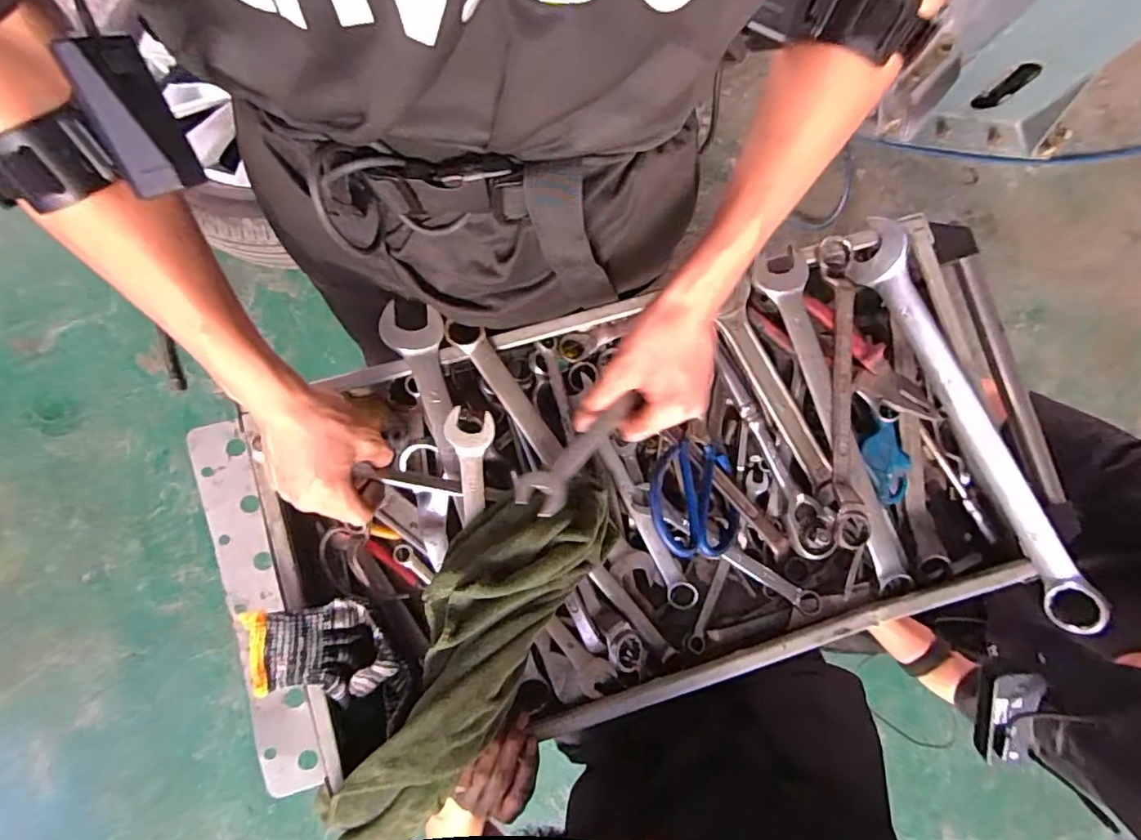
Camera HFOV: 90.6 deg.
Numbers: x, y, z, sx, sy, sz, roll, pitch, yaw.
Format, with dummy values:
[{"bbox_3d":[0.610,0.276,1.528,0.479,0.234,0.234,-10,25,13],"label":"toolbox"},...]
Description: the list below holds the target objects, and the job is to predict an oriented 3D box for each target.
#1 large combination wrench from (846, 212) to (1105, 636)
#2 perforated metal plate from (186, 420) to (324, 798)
[{"bbox_3d":[0.365,-0.002,0.522,0.027,0.050,0.394,-23,87,-5],"label":"large combination wrench"},{"bbox_3d":[-0.295,0.170,0.526,0.047,0.010,0.342,-15,84,-19],"label":"perforated metal plate"}]

